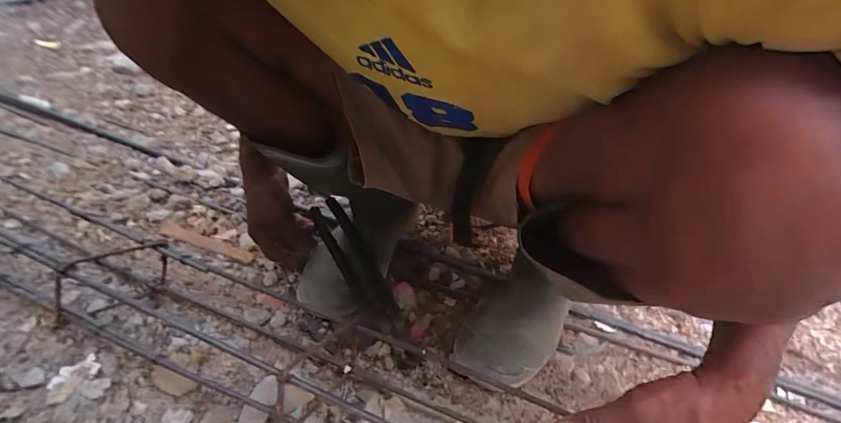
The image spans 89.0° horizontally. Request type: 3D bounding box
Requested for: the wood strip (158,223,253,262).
[{"bbox_3d":[-0.313,0.043,0.625,0.154,0.008,0.020,16,35,10],"label":"wood strip"}]

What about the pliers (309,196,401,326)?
[{"bbox_3d":[-0.083,0.064,0.552,0.047,0.019,0.184,-21,69,-35],"label":"pliers"}]

